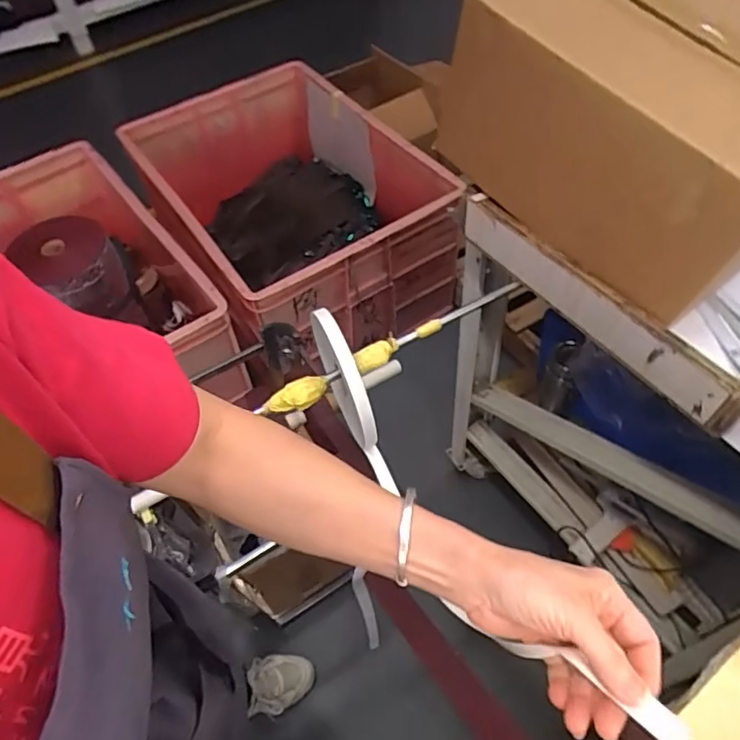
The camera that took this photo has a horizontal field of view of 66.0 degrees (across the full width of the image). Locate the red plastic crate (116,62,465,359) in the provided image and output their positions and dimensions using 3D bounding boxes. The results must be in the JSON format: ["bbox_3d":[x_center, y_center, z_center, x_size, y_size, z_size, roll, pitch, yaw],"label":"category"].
[{"bbox_3d":[-0.235,-0.454,1.650,0.634,0.385,0.843,-30,57,-17],"label":"red plastic crate"}]

